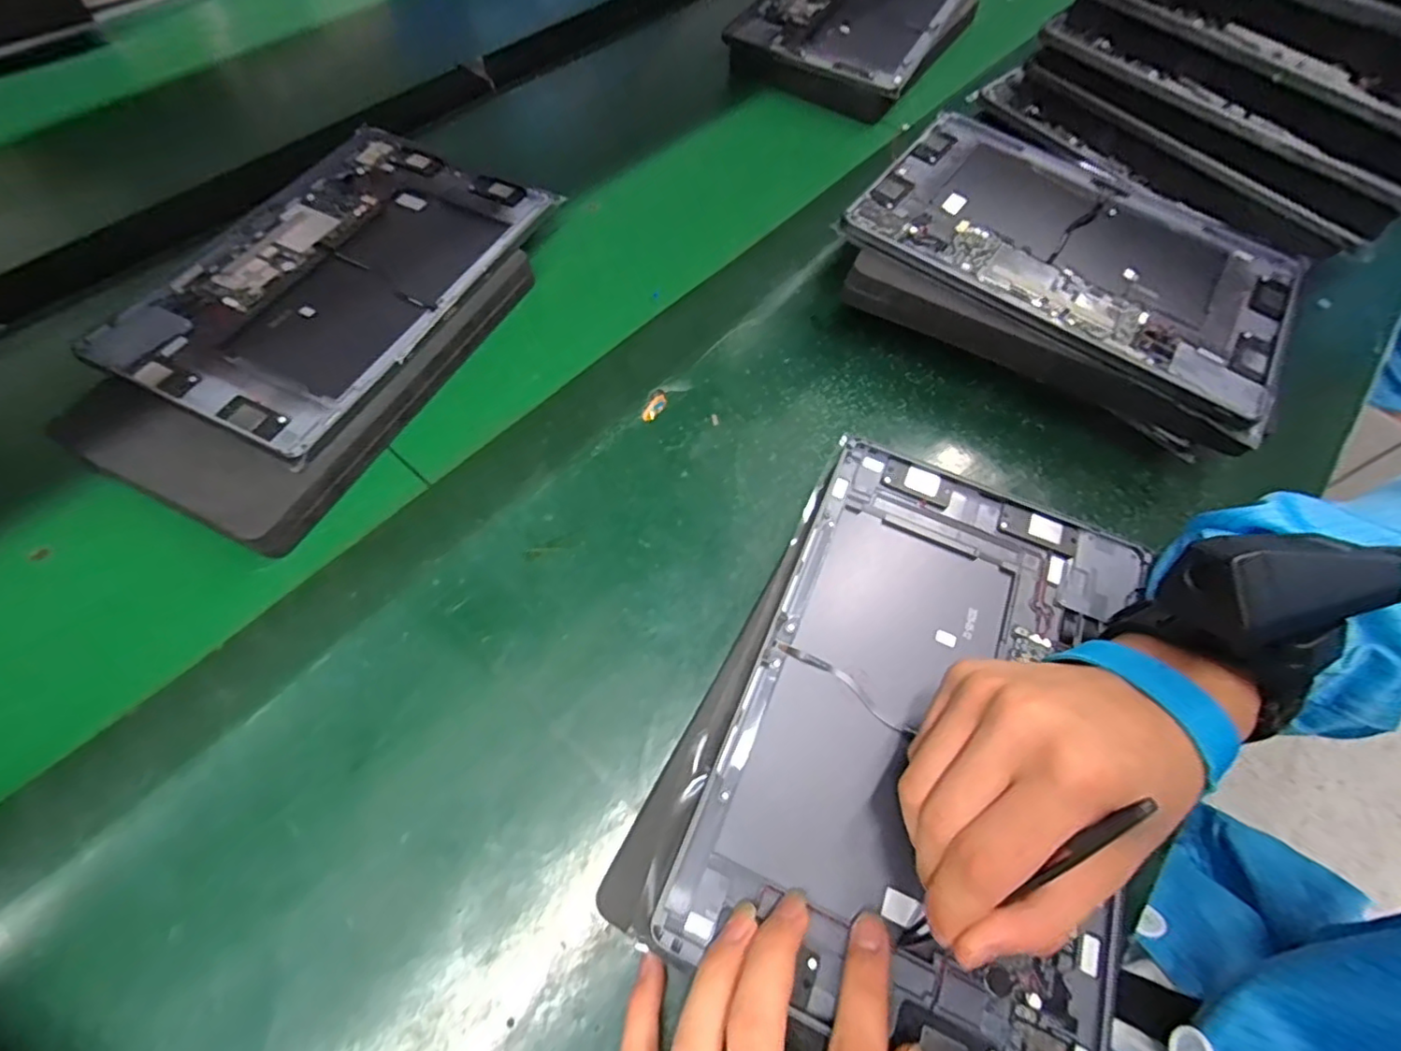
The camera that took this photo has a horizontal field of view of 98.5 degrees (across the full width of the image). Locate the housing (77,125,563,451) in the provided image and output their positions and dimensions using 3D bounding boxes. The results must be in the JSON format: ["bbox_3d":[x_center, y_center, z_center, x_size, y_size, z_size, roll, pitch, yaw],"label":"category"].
[{"bbox_3d":[-0.235,-0.169,0.392,0.171,0.007,0.255,25,64,10],"label":"housing"}]

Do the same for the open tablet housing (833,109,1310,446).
[{"bbox_3d":[0.243,-0.184,0.390,0.256,0.014,0.197,33,64,13],"label":"open tablet housing"}]

